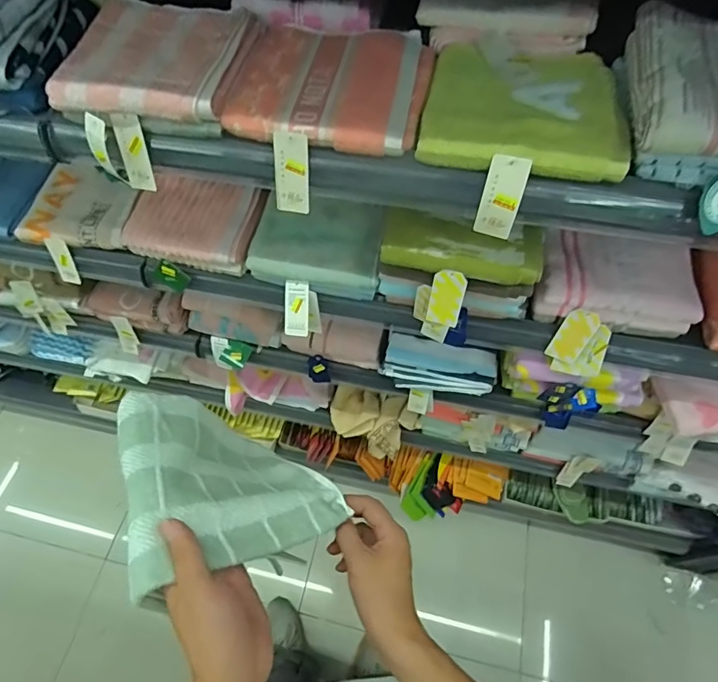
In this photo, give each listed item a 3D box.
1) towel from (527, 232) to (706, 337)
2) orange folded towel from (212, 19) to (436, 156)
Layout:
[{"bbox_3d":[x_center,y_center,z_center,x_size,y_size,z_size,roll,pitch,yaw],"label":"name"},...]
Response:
[{"bbox_3d":[0.327,-0.072,0.601,0.185,0.069,0.109,11,61,9],"label":"towel"},{"bbox_3d":[-0.031,-0.268,0.480,0.199,0.025,0.171,7,61,6],"label":"orange folded towel"}]

